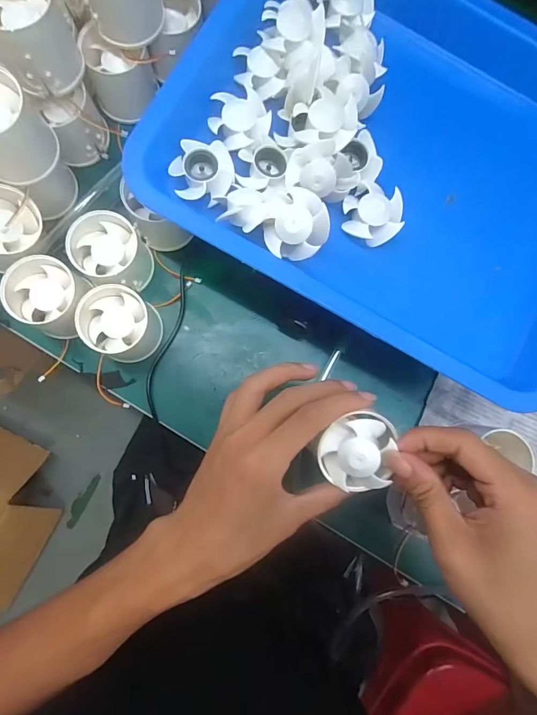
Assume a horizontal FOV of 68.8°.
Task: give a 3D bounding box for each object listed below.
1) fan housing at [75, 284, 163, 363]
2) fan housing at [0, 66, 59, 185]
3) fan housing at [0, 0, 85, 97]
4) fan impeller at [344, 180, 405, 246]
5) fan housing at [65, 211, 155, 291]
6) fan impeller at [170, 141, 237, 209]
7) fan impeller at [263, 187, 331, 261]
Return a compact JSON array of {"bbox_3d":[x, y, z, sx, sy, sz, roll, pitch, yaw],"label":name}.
[{"bbox_3d":[-0.116,-0.025,0.311,0.051,0.051,0.050,5,83,-5],"label":"fan housing"},{"bbox_3d":[-0.181,-0.157,0.265,0.051,0.051,0.049,1,83,-5],"label":"fan housing"},{"bbox_3d":[-0.165,-0.224,0.271,0.057,0.049,0.054,1,83,-5],"label":"fan housing"},{"bbox_3d":[0.075,-0.104,0.284,0.042,0.014,0.040,1,83,-5],"label":"fan impeller"},{"bbox_3d":[-0.124,-0.084,0.316,0.051,0.047,0.053,-8,84,-6],"label":"fan housing"},{"bbox_3d":[-0.046,-0.129,0.274,0.042,0.012,0.040,0,84,-5],"label":"fan impeller"},{"bbox_3d":[0.018,-0.090,0.259,0.044,0.020,0.046,1,83,-5],"label":"fan impeller"}]

